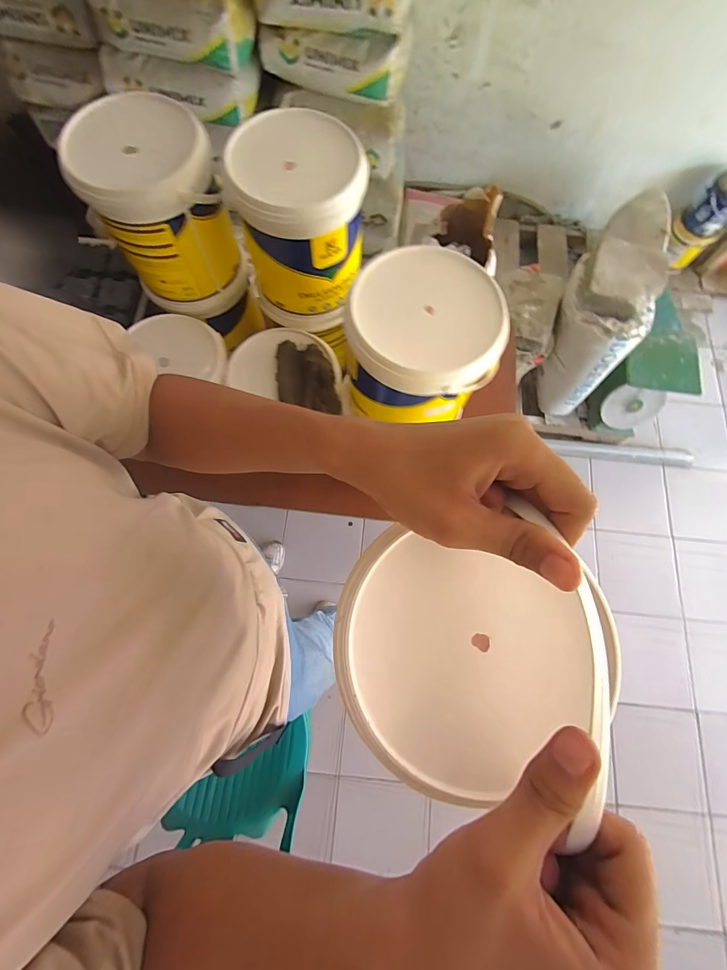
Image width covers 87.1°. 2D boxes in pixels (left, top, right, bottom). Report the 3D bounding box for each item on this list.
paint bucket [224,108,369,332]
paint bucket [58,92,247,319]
[{"bbox_3d":[-0.081,-0.378,0.574,0.166,0.207,0.163,0,74,-1],"label":"paint bucket"},{"bbox_3d":[-0.292,-0.396,0.593,0.173,0.240,0.177,0,74,-1],"label":"paint bucket"}]

